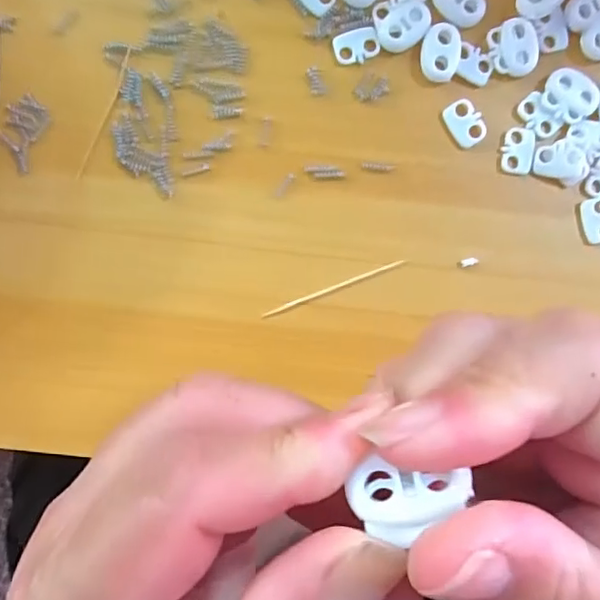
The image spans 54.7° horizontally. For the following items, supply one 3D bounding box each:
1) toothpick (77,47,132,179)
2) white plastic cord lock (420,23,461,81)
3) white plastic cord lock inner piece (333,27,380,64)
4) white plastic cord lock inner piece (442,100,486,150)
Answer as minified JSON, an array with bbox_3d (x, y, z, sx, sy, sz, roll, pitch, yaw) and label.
[{"bbox_3d":[-0.078,-0.075,0.232,0.004,0.004,0.055,24,91,-1],"label":"toothpick"},{"bbox_3d":[0.056,-0.099,0.231,0.015,0.004,0.021,9,91,-1],"label":"white plastic cord lock"},{"bbox_3d":[0.023,-0.102,0.232,0.018,0.004,0.013,-17,92,0],"label":"white plastic cord lock inner piece"},{"bbox_3d":[0.067,-0.071,0.234,0.013,0.004,0.019,-31,92,0],"label":"white plastic cord lock inner piece"}]

